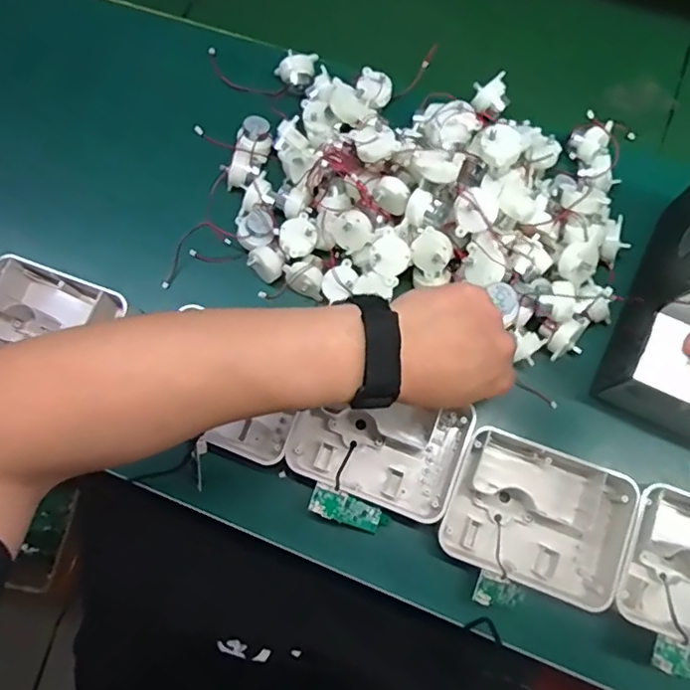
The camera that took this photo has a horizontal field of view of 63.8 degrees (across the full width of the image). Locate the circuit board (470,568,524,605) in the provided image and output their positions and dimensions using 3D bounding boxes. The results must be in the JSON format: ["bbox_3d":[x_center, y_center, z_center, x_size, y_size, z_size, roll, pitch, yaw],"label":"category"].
[{"bbox_3d":[0.113,0.181,0.404,0.050,0.008,0.023,32,76,-30],"label":"circuit board"}]

